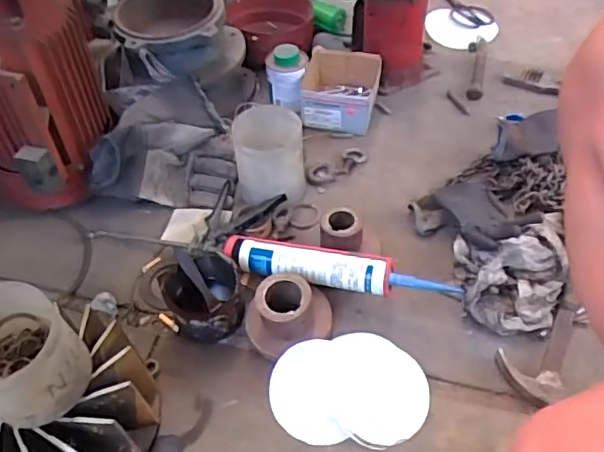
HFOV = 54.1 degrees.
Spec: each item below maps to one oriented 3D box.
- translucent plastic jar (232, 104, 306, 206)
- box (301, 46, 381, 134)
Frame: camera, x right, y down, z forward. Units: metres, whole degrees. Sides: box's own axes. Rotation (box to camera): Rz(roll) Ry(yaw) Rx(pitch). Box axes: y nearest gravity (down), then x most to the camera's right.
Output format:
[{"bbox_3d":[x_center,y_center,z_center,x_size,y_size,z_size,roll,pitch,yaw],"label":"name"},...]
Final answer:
[{"bbox_3d":[-0.054,-0.112,0.997,0.111,0.131,0.120,-3,49,3],"label":"translucent plastic jar"},{"bbox_3d":[0.070,-0.270,1.165,0.158,0.068,0.185,5,50,10],"label":"box"}]

